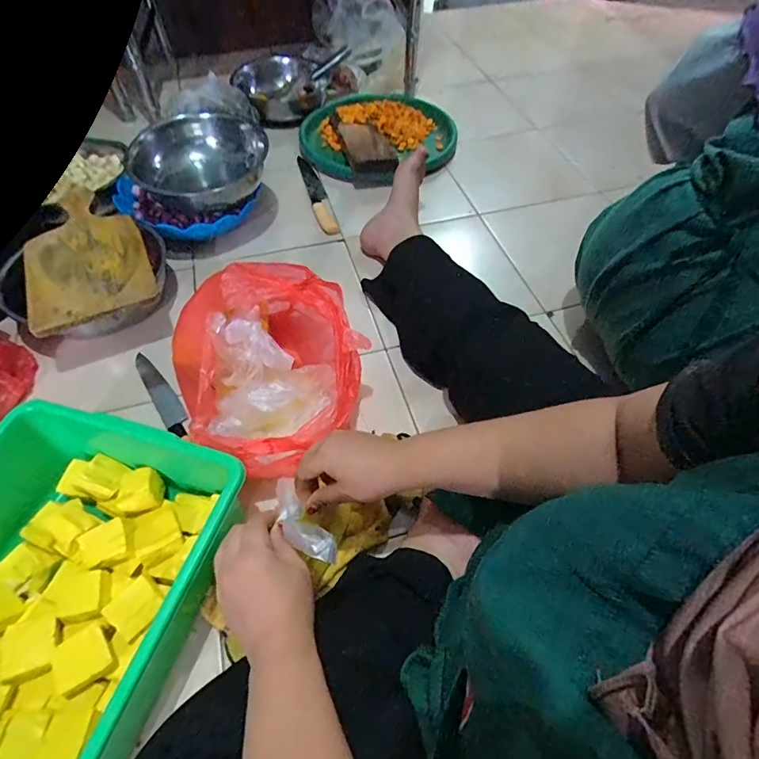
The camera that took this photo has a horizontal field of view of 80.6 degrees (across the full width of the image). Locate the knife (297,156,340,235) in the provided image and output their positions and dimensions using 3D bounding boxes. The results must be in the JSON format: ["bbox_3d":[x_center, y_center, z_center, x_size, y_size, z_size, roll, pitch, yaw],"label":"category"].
[{"bbox_3d":[-0.137,-0.408,0.976,0.037,0.024,0.250,-15,56,-10],"label":"knife"}]

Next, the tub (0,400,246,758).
[{"bbox_3d":[-0.366,0.233,0.470,0.322,0.128,0.378,11,56,8],"label":"tub"}]

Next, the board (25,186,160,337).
[{"bbox_3d":[-0.487,-0.216,0.739,0.176,0.019,0.331,-22,57,-14],"label":"board"}]

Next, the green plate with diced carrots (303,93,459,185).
[{"bbox_3d":[-0.006,-0.599,1.082,0.365,0.079,0.365,0,55,1],"label":"green plate with diced carrots"}]

